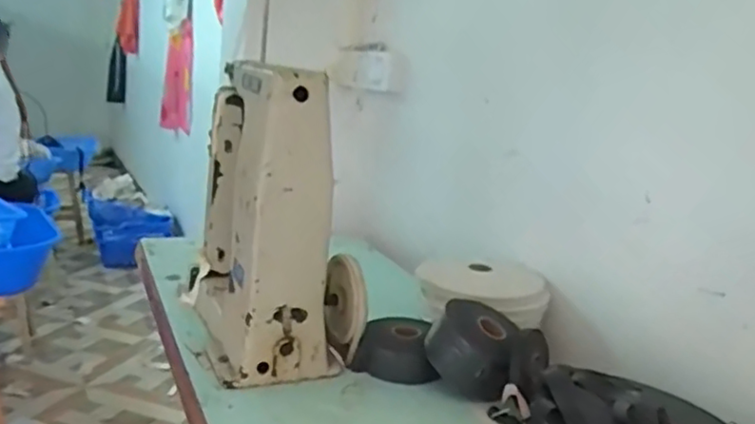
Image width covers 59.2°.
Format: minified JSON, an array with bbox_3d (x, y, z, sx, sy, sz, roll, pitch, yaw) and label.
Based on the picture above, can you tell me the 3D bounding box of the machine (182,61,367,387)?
[{"bbox_3d":[-0.150,0.005,0.986,0.188,0.411,0.311,-1,14,-25],"label":"machine"}]

